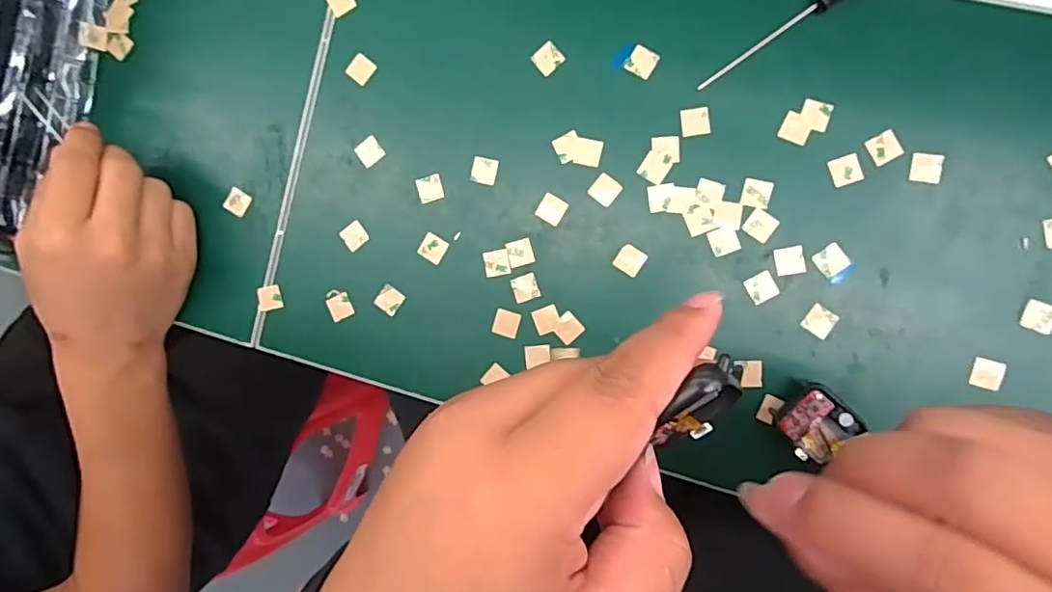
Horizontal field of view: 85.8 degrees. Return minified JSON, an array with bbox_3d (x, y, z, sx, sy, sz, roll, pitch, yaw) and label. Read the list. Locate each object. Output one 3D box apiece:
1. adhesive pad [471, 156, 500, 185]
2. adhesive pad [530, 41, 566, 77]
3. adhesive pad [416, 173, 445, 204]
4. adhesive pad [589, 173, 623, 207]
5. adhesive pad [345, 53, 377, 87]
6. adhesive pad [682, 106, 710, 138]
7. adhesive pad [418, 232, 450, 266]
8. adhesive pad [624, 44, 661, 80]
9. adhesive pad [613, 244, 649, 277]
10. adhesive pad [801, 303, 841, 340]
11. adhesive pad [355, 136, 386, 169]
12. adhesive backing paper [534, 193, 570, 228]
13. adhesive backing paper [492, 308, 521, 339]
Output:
[{"bbox_3d":[-0.026,-0.077,0.347,0.015,0.004,0.016,13,93,8],"label":"adhesive pad"},{"bbox_3d":[0.013,-0.143,0.339,0.016,0.004,0.016,-39,86,7],"label":"adhesive pad"},{"bbox_3d":[-0.060,-0.067,0.353,0.015,0.004,0.016,-12,89,8],"label":"adhesive pad"},{"bbox_3d":[0.047,-0.063,0.336,0.016,0.004,0.016,39,96,6],"label":"adhesive pad"},{"bbox_3d":[-0.105,-0.143,0.357,0.017,0.004,0.016,36,96,6],"label":"adhesive pad"},{"bbox_3d":[0.098,-0.101,0.327,0.016,0.004,0.016,-5,90,8],"label":"adhesive pad"},{"bbox_3d":[-0.058,-0.030,0.355,0.016,0.004,0.016,32,93,4],"label":"adhesive pad"},{"bbox_3d":[0.068,-0.137,0.331,0.016,0.004,0.016,35,96,6],"label":"adhesive pad"},{"bbox_3d":[0.062,-0.021,0.335,0.016,0.004,0.016,38,96,6],"label":"adhesive pad"},{"bbox_3d":[0.167,0.014,0.321,0.016,0.004,0.016,36,96,6],"label":"adhesive pad"},{"bbox_3d":[-0.099,-0.091,0.358,0.016,0.004,0.015,-37,86,7],"label":"adhesive pad"},{"bbox_3d":[0.015,-0.052,0.342,0.016,0.004,0.016,34,96,6],"label":"adhesive backing paper"},{"bbox_3d":[-0.012,0.017,0.349,0.016,0.004,0.016,17,93,6],"label":"adhesive backing paper"}]

